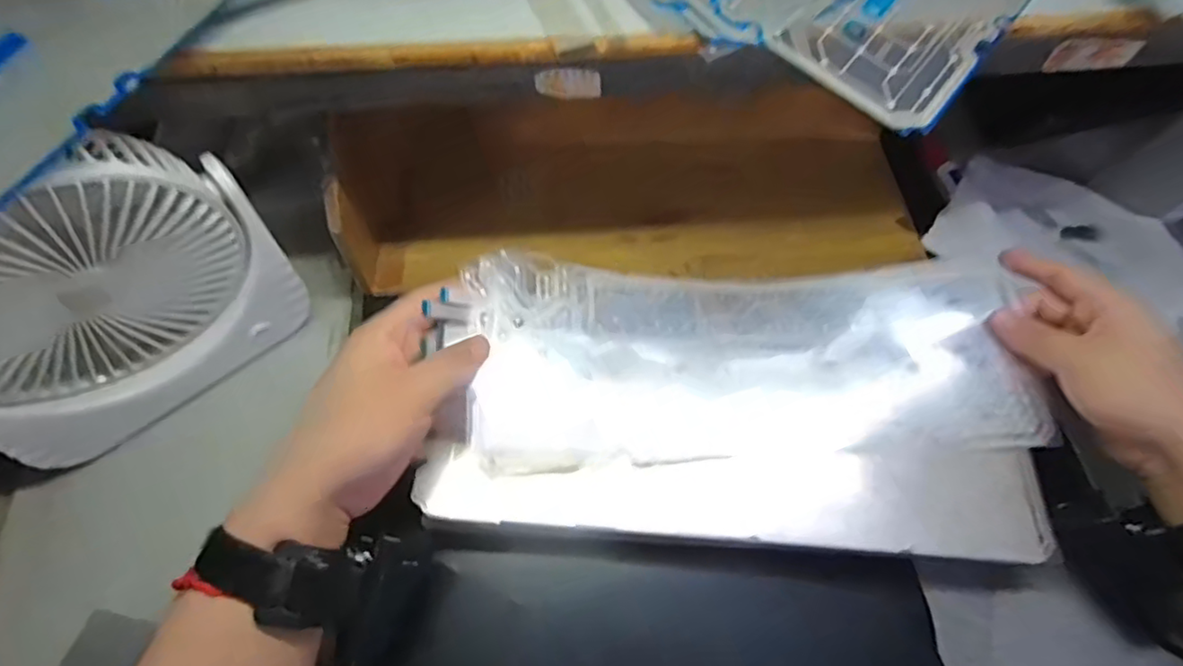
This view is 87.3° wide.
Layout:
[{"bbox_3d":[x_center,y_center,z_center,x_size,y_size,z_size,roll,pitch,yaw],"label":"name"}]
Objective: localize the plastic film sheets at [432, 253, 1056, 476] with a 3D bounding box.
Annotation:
[{"bbox_3d":[0.101,0.016,0.397,0.357,0.056,0.123,-1,59,-8],"label":"plastic film sheets"}]

